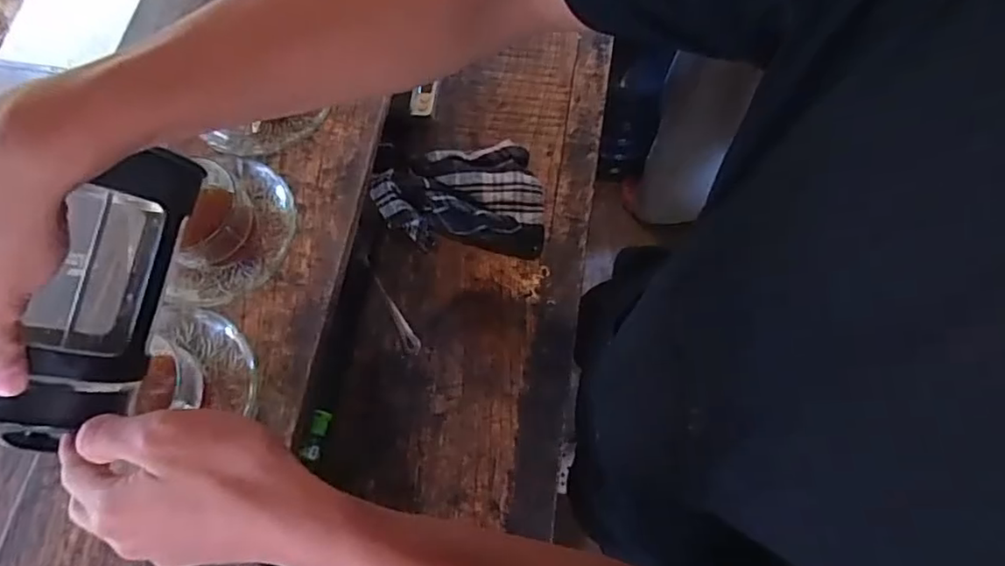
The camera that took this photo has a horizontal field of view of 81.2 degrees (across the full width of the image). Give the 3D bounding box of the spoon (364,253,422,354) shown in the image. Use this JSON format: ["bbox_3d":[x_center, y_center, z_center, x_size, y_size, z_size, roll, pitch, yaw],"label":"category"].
[{"bbox_3d":[-0.123,0.021,0.640,0.017,0.006,0.130,-29,72,-8],"label":"spoon"}]

